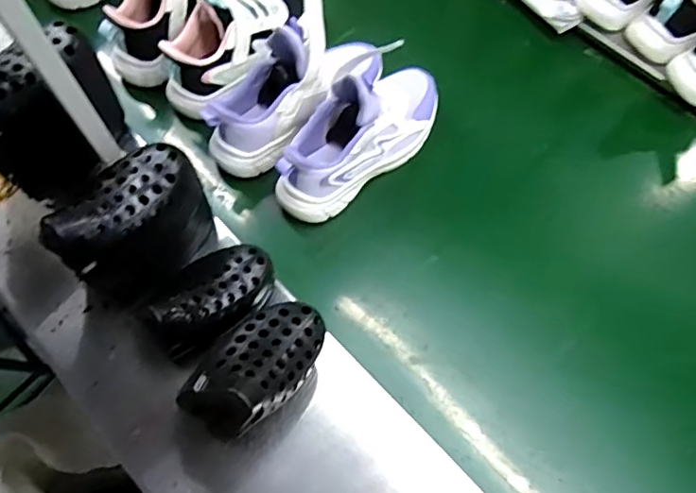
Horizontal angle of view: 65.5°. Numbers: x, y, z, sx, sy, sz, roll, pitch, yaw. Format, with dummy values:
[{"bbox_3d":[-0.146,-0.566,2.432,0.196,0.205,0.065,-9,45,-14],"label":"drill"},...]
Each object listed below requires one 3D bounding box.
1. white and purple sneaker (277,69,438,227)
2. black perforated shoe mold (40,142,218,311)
[{"bbox_3d":[0.019,-0.144,0.650,0.251,0.122,0.090,-40,73,-17],"label":"white and purple sneaker"},{"bbox_3d":[-0.196,-0.012,0.540,0.082,0.170,0.146,25,68,9],"label":"black perforated shoe mold"}]

